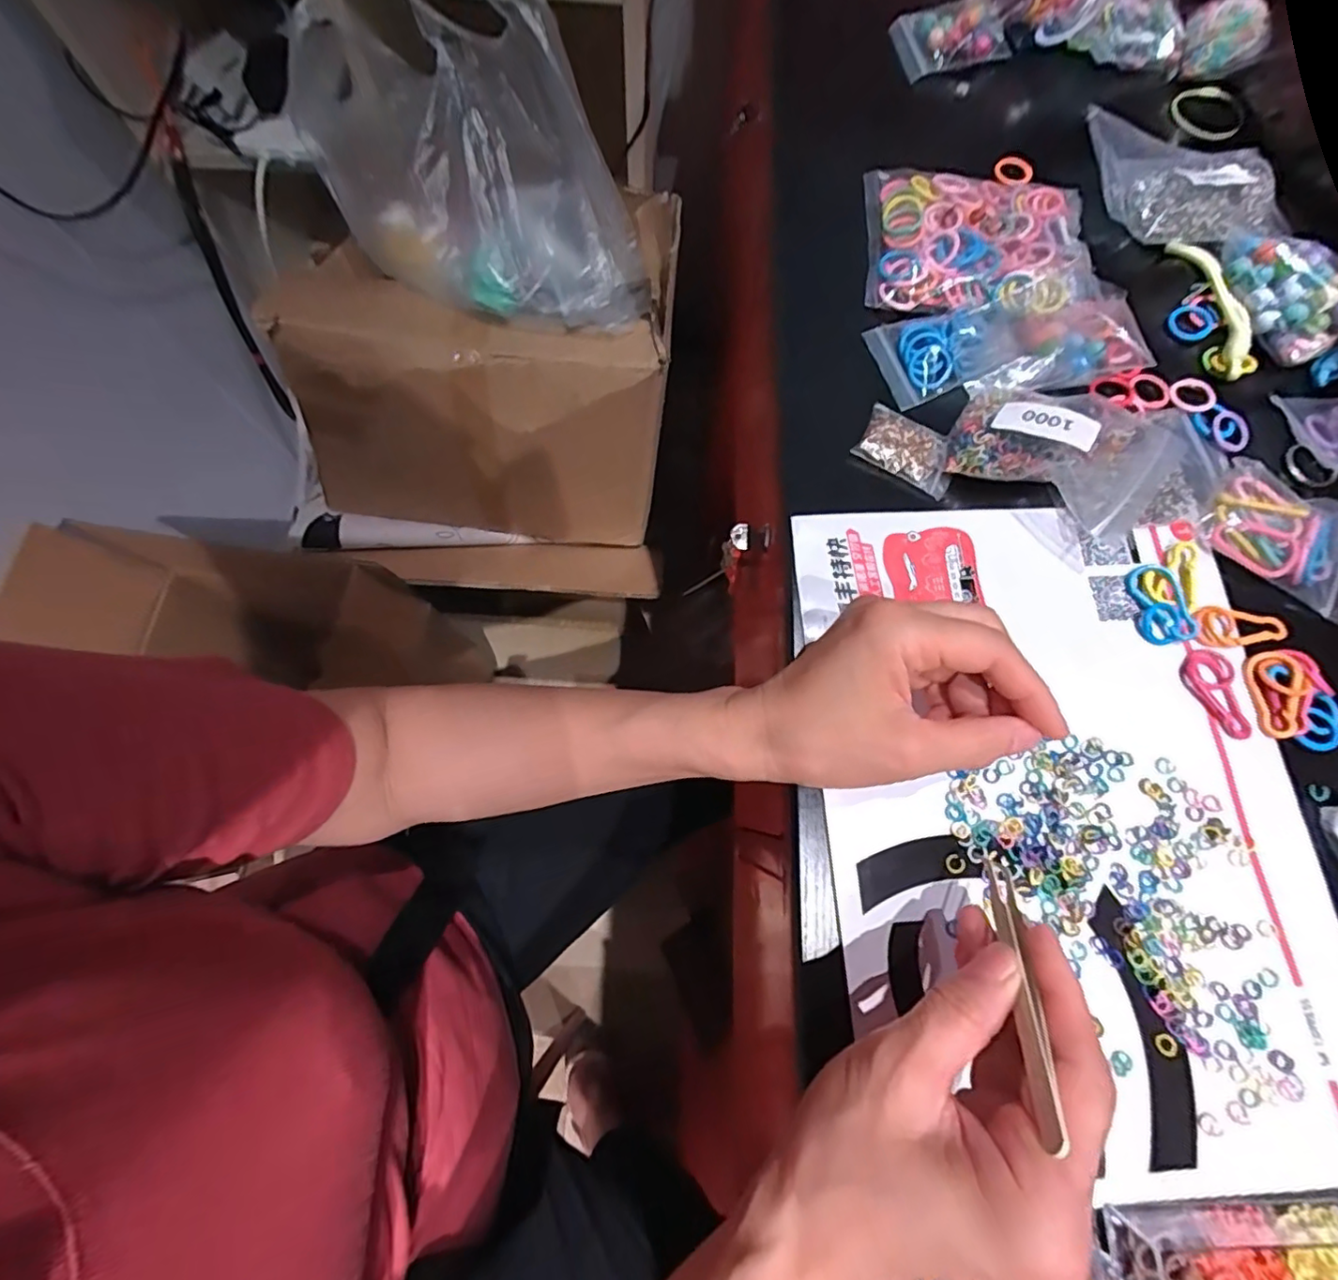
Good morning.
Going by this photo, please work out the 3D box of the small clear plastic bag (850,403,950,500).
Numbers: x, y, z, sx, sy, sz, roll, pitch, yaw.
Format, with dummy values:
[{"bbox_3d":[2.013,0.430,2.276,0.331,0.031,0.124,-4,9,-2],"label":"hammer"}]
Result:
[{"bbox_3d":[0.141,-0.113,0.342,0.057,0.007,0.036,29,76,7],"label":"small clear plastic bag"}]

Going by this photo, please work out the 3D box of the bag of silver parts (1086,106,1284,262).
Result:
[{"bbox_3d":[0.351,-0.311,0.397,0.135,0.016,0.104,19,75,5],"label":"bag of silver parts"}]

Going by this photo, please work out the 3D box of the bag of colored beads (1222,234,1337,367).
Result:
[{"bbox_3d":[0.391,-0.219,0.367,0.050,0.028,0.085,-11,75,-3],"label":"bag of colored beads"}]

